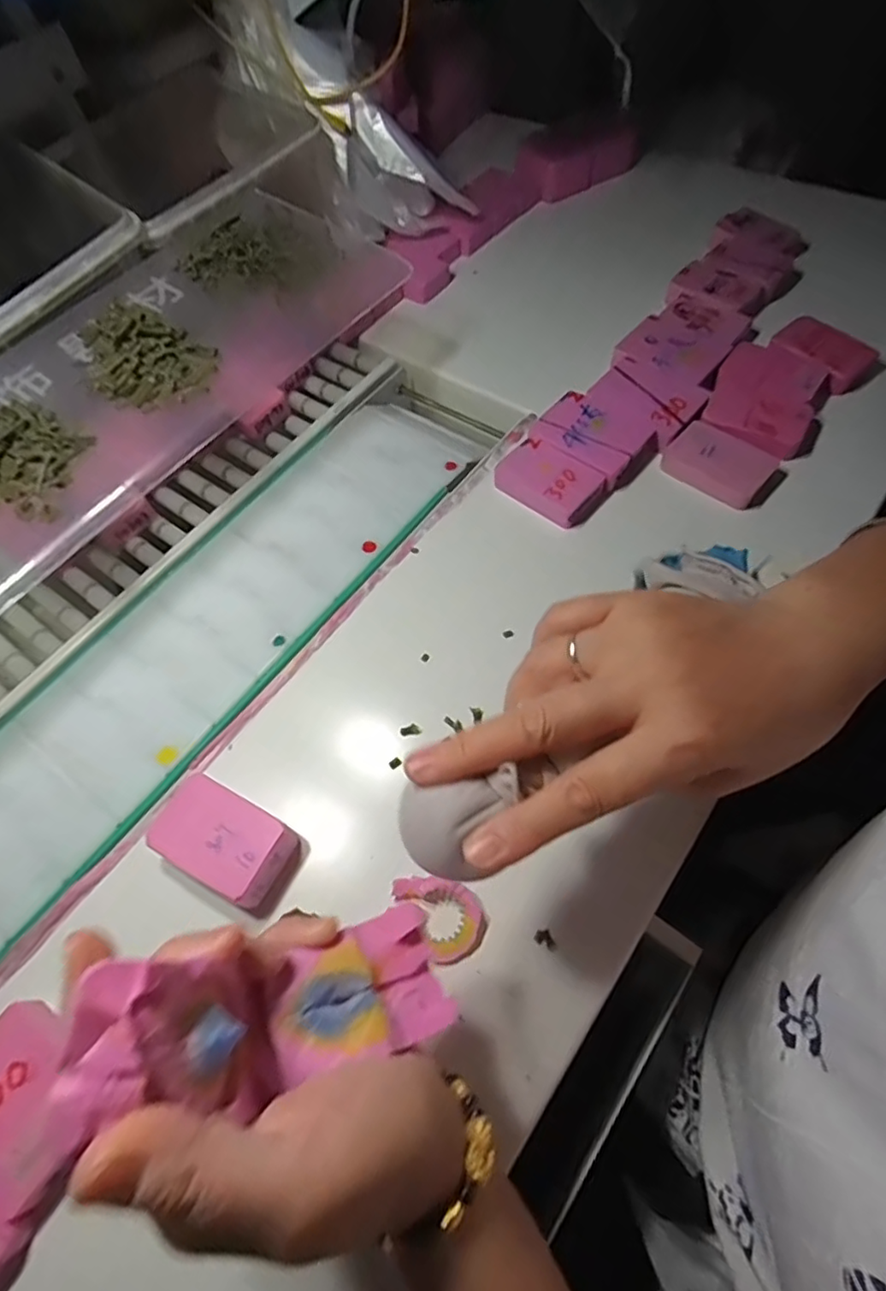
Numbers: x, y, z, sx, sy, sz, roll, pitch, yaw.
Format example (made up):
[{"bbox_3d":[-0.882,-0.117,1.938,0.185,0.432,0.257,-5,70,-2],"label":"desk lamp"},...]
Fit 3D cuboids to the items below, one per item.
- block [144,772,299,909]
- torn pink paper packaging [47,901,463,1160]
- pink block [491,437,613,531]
[{"bbox_3d":[-0.123,0.107,0.330,0.076,0.021,0.046,25,67,16],"label":"block"},{"bbox_3d":[-0.055,0.122,0.198,0.034,0.131,0.047,-30,58,31],"label":"torn pink paper packaging"},{"bbox_3d":[0.080,-0.121,0.439,0.073,0.020,0.047,35,70,19],"label":"pink block"}]

